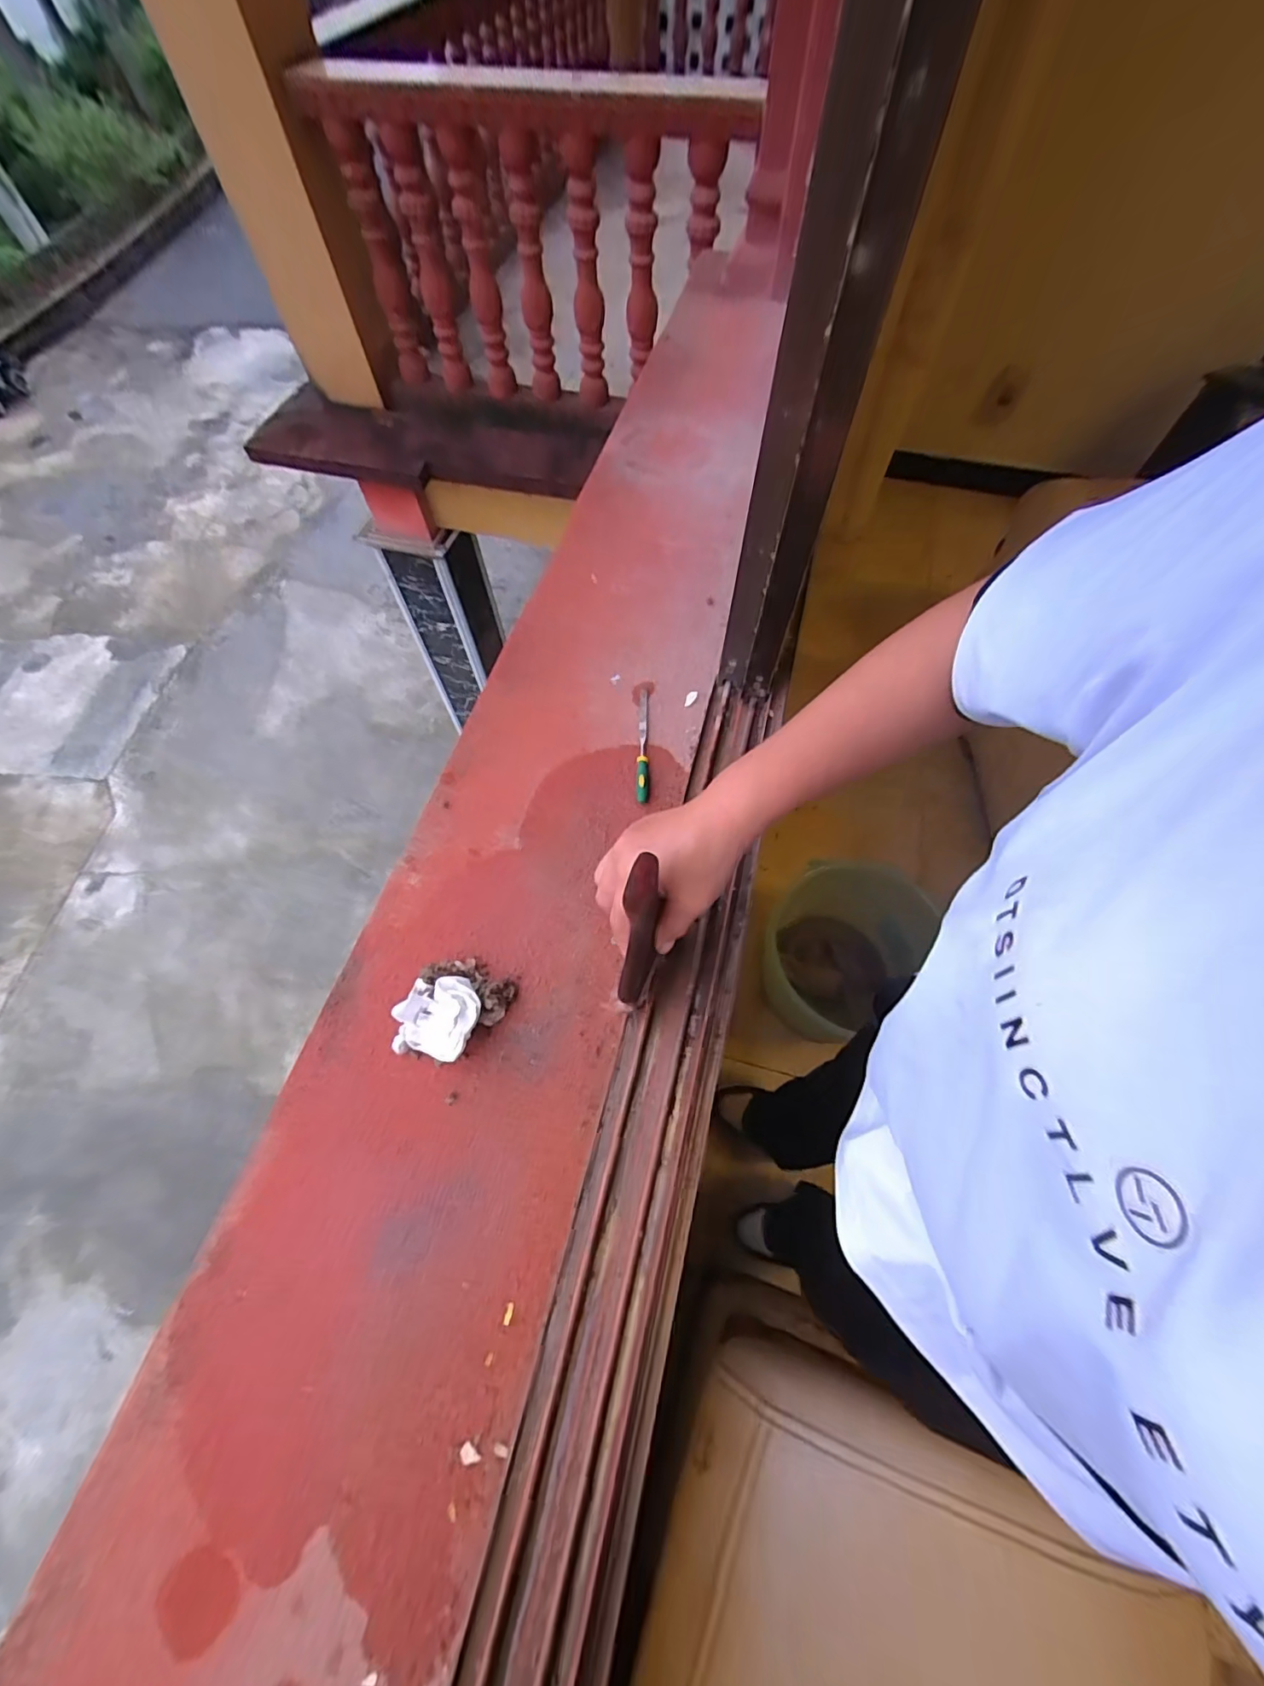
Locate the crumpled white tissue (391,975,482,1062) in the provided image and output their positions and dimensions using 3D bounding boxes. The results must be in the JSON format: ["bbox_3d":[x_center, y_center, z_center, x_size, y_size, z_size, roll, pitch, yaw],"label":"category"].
[{"bbox_3d":[-0.155,0.139,0.446,0.065,0.049,0.061,9,64,7],"label":"crumpled white tissue"}]

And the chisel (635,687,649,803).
[{"bbox_3d":[0.012,-0.108,0.584,0.012,0.012,0.147,0,63,3],"label":"chisel"}]

